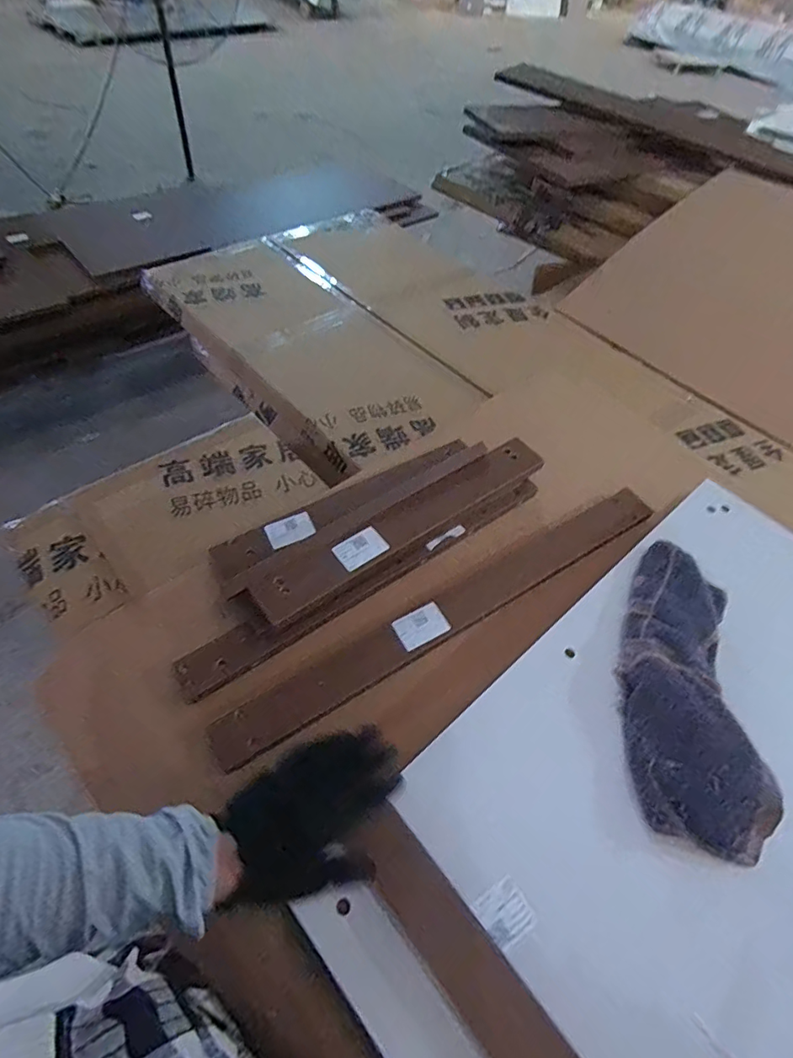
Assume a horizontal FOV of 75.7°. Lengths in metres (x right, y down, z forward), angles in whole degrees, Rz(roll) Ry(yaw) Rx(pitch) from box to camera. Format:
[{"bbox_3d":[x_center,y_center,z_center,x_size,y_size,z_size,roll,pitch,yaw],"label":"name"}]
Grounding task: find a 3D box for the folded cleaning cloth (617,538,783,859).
[{"bbox_3d":[0.296,0.147,0.530,0.114,0.050,0.322,10,54,3],"label":"folded cleaning cloth"}]

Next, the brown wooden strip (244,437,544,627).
[{"bbox_3d":[0.017,-0.011,0.652,0.420,0.024,0.062,-30,72,-21],"label":"brown wooden strip"}]

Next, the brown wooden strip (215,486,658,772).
[{"bbox_3d":[0.082,0.098,0.630,0.629,0.021,0.057,-24,60,-23],"label":"brown wooden strip"}]

